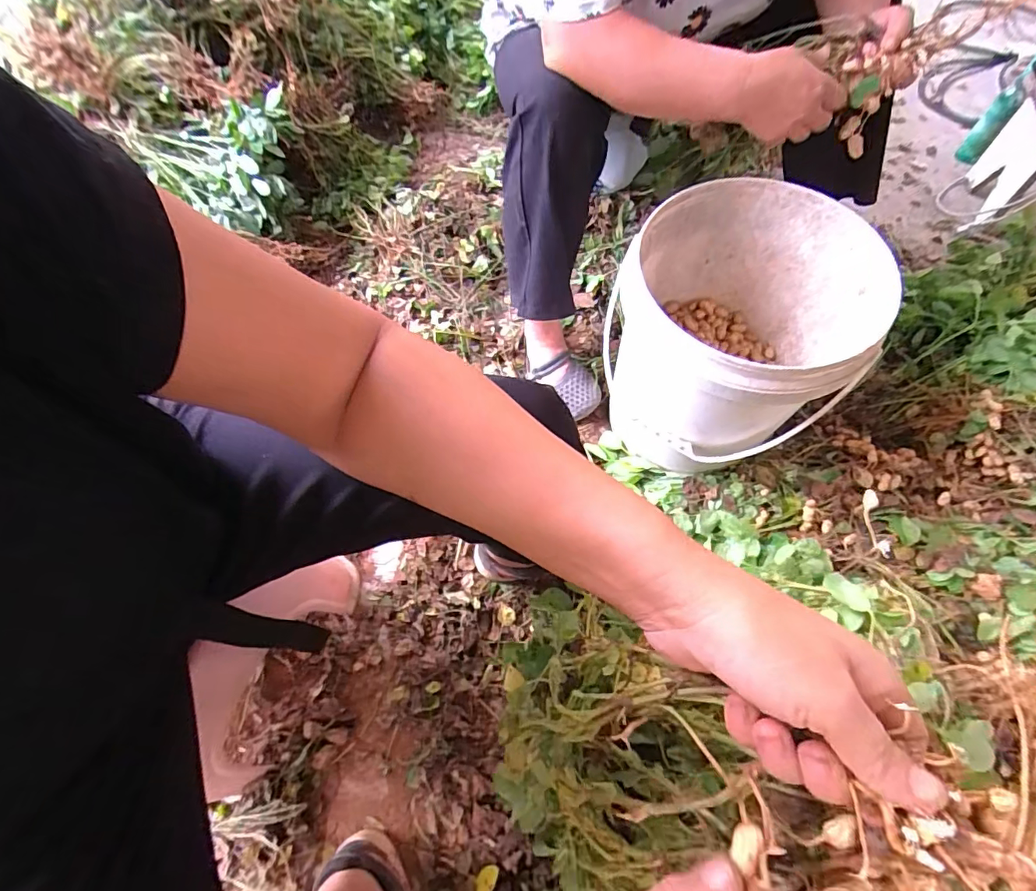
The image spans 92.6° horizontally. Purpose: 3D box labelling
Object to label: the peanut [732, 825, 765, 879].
[{"bbox_3d":[0.093,0.164,0.201,0.009,0.006,0.017,31,69,16],"label":"peanut"}]

